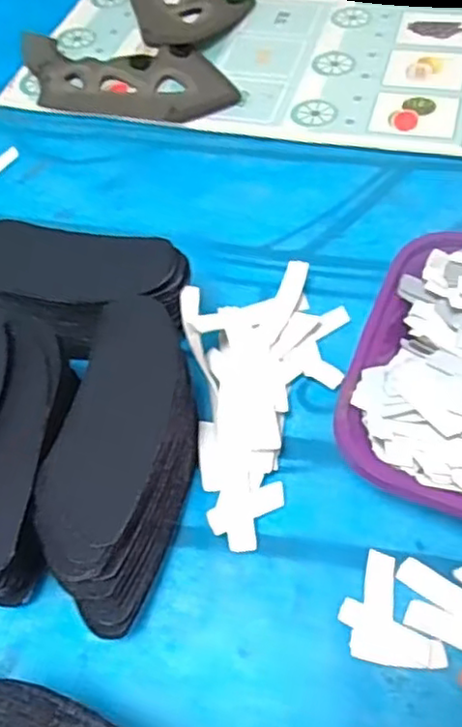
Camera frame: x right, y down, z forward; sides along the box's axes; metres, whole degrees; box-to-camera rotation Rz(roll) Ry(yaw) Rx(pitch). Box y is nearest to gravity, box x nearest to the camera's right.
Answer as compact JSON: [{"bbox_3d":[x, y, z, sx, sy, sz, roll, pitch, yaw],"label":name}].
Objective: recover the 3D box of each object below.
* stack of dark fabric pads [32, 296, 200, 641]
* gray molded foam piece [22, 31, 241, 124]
[{"bbox_3d":[-0.055,0.051,0.344,0.056,0.070,0.153,8,54,11],"label":"stack of dark fabric pads"},{"bbox_3d":[-0.094,-0.269,0.603,0.211,0.017,0.109,16,56,16],"label":"gray molded foam piece"}]

